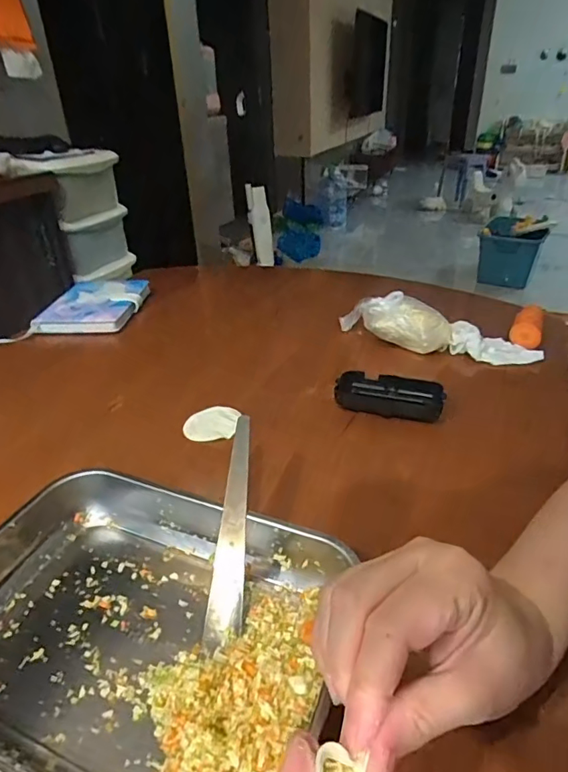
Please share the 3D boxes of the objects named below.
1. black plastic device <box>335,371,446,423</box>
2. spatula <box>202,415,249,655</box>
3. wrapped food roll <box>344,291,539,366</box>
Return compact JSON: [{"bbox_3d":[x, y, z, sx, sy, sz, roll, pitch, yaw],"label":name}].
[{"bbox_3d":[0.112,0.009,0.526,0.109,0.021,0.050,7,33,14],"label":"black plastic device"},{"bbox_3d":[-0.035,0.095,0.353,0.023,0.006,0.168,5,55,-1],"label":"spatula"},{"bbox_3d":[0.197,-0.077,0.629,0.253,0.059,0.066,6,33,13],"label":"wrapped food roll"}]

